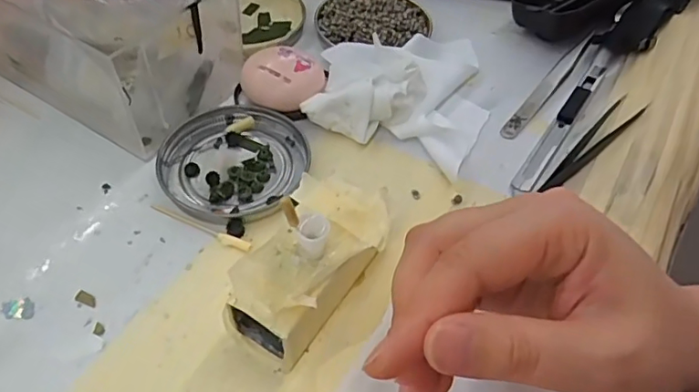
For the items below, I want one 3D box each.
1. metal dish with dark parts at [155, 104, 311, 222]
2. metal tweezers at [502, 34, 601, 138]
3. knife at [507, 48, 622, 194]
[{"bbox_3d":[-0.064,-0.020,0.305,0.077,0.008,0.076,1,51,-2],"label":"metal dish with dark parts"},{"bbox_3d":[0.130,-0.073,0.358,0.011,0.007,0.117,33,57,22],"label":"metal tweezers"},{"bbox_3d":[0.136,-0.051,0.340,0.015,0.006,0.146,30,56,19],"label":"knife"}]

